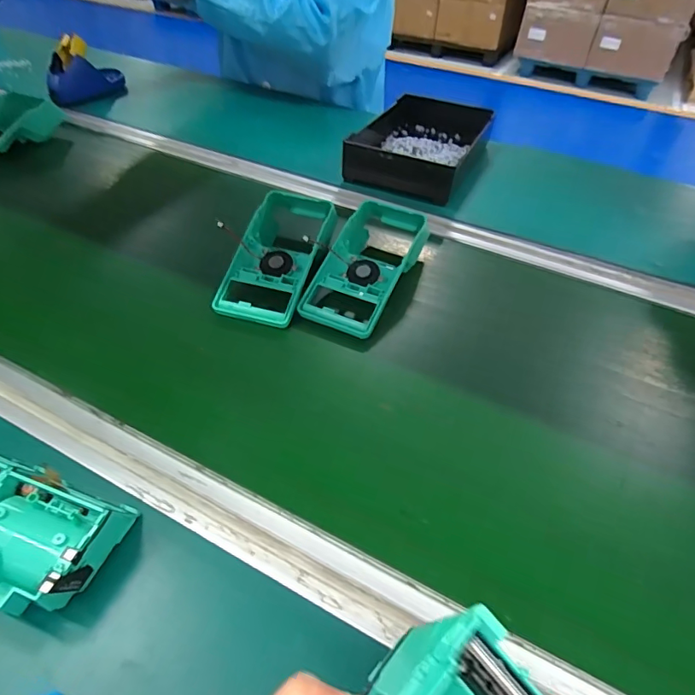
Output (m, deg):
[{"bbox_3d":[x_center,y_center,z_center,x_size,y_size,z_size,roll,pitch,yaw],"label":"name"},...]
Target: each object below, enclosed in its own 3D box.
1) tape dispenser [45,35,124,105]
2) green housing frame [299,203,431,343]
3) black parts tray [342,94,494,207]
[{"bbox_3d":[-0.465,-0.490,0.859,0.045,0.094,0.152,16,45,13],"label":"tape dispenser"},{"bbox_3d":[0.025,-0.092,0.521,0.084,0.044,0.185,18,58,14],"label":"green housing frame"},{"bbox_3d":[0.111,-0.311,0.744,0.175,0.059,0.263,18,46,15],"label":"black parts tray"}]

